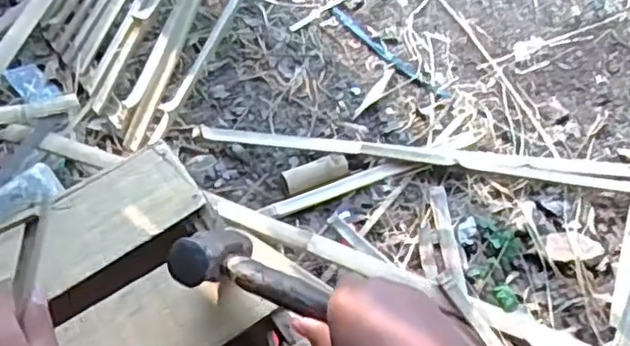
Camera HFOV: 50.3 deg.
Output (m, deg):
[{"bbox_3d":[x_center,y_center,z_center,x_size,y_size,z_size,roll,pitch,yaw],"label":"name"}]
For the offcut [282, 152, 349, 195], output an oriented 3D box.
[{"bbox_3d":[0.002,-0.002,1.018,0.098,0.022,0.037,-18,58,-10],"label":"offcut"}]

